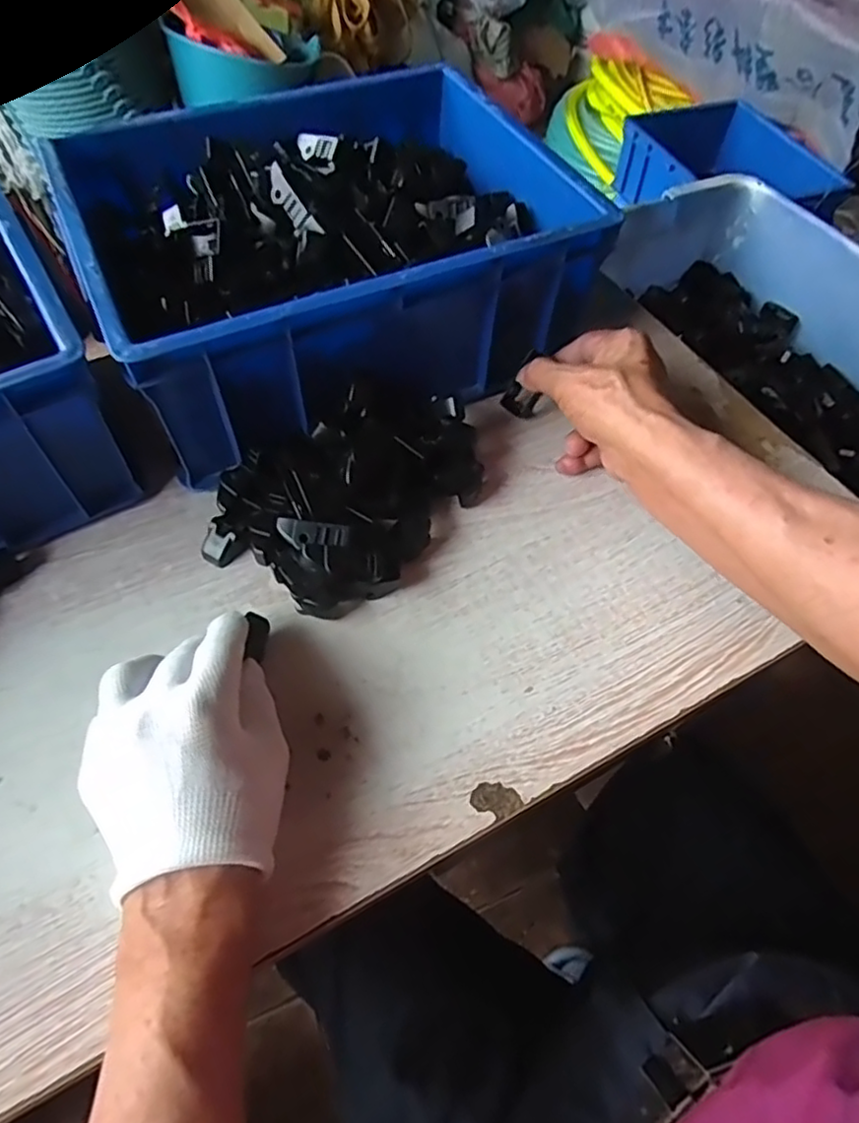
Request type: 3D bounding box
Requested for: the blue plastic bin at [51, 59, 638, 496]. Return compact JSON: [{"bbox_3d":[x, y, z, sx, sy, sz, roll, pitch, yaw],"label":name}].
[{"bbox_3d":[-0.080,-0.234,0.492,0.334,0.113,0.273,-25,62,-17],"label":"blue plastic bin"}]

